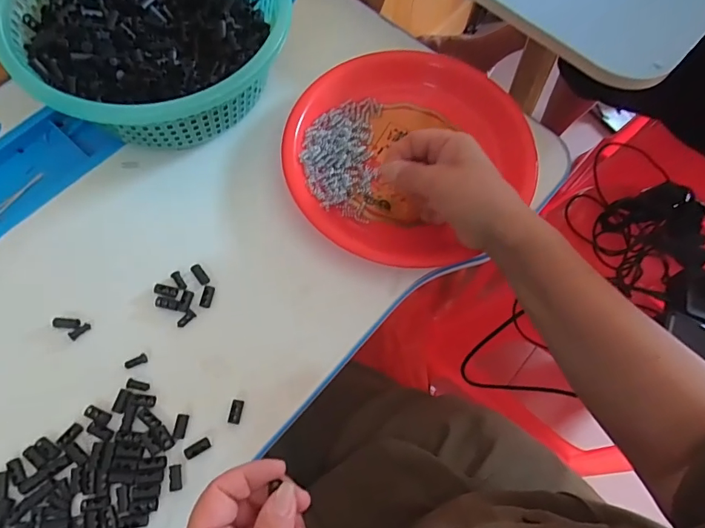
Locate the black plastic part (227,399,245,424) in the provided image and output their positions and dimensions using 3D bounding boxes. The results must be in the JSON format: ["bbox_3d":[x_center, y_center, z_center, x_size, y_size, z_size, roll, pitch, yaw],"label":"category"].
[{"bbox_3d":[-0.091,0.115,0.355,0.009,0.008,0.018,12,69,2],"label":"black plastic part"}]

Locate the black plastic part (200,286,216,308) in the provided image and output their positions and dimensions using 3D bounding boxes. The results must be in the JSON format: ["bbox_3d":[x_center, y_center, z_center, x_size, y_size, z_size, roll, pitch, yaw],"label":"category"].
[{"bbox_3d":[-0.121,0.027,0.379,0.009,0.004,0.018,12,69,2],"label":"black plastic part"}]

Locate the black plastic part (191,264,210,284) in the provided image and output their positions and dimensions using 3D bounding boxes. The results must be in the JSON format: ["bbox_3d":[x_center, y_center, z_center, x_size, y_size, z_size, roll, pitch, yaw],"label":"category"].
[{"bbox_3d":[-0.129,0.008,0.386,0.008,0.004,0.021,-35,74,-15],"label":"black plastic part"}]

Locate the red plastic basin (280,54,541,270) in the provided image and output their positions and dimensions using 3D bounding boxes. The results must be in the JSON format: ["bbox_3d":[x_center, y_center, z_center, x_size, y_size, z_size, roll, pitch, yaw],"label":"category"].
[{"bbox_3d":[0.050,-0.097,0.418,0.228,0.036,0.211,18,69,4],"label":"red plastic basin"}]

